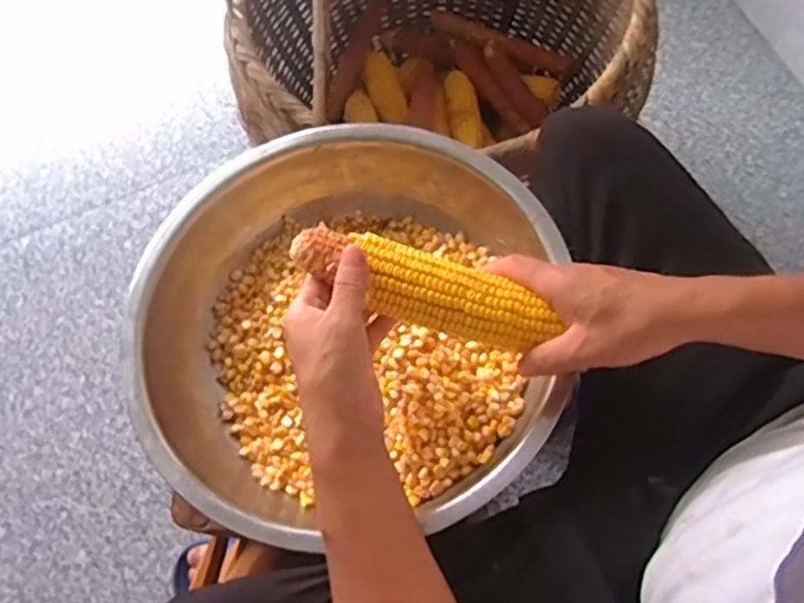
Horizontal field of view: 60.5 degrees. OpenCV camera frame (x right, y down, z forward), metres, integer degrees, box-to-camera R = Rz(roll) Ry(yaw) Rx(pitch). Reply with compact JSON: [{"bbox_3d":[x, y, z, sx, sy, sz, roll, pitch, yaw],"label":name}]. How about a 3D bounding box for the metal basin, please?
[{"bbox_3d":[-0.053,0.020,0.600,0.346,0.106,0.355,1,68,-2],"label":"metal basin"}]

